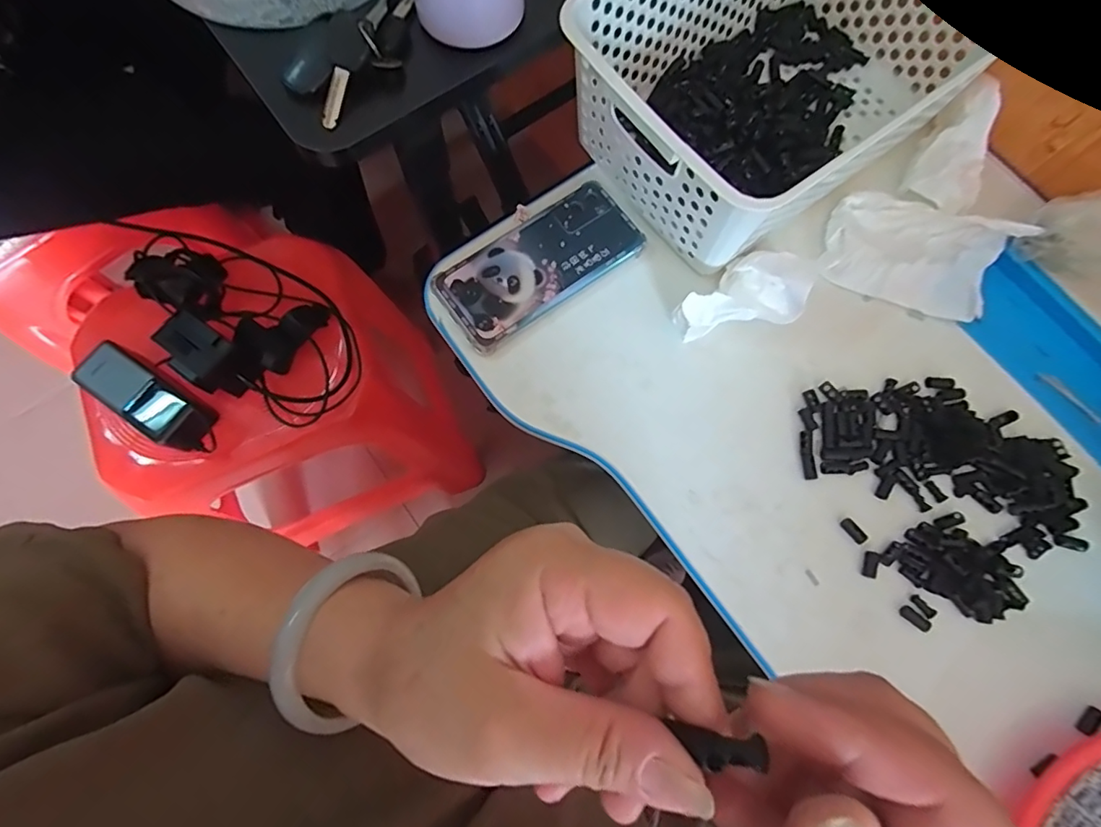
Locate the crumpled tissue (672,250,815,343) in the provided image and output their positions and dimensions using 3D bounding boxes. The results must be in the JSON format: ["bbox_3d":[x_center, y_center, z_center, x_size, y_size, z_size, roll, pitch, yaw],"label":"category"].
[{"bbox_3d":[0.144,-0.092,0.400,0.104,0.034,0.057,-8,75,-3],"label":"crumpled tissue"}]

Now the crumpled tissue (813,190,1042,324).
[{"bbox_3d":[0.291,-0.129,0.419,0.132,0.024,0.086,22,76,5],"label":"crumpled tissue"}]

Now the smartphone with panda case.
[{"bbox_3d":[-0.009,-0.122,0.421,0.162,0.007,0.081,-35,78,-9],"label":"smartphone with panda case"}]

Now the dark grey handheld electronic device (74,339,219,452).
[{"bbox_3d":[-0.415,-0.016,0.545,0.144,0.034,0.056,31,78,7],"label":"dark grey handheld electronic device"}]

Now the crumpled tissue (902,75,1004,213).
[{"bbox_3d":[0.337,-0.212,0.428,0.059,0.034,0.105,32,77,8],"label":"crumpled tissue"}]

